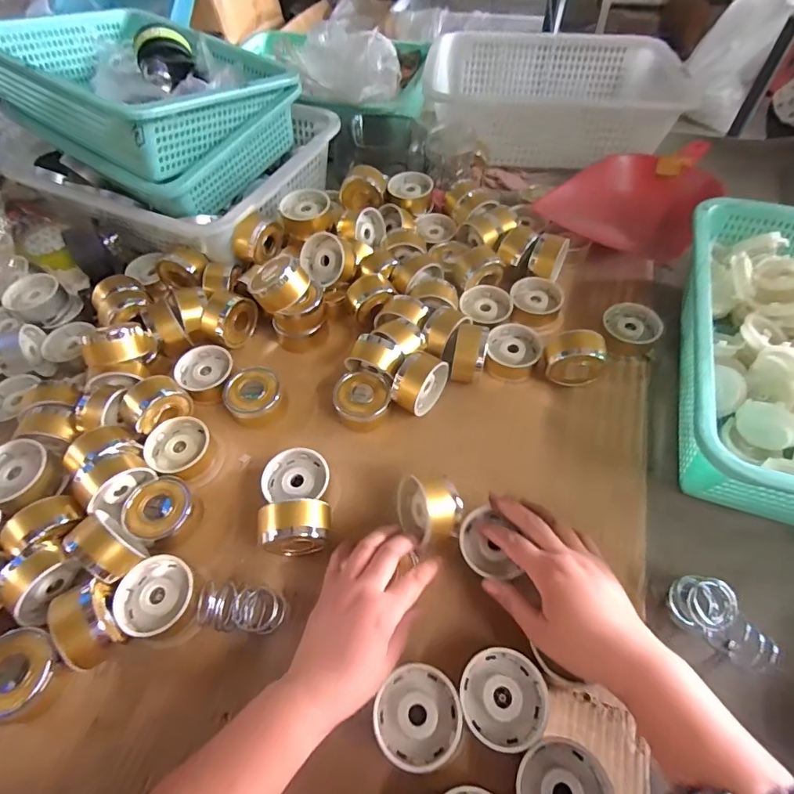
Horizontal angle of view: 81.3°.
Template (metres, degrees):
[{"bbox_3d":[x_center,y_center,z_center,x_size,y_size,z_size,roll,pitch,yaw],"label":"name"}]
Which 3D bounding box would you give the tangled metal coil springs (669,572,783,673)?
[{"bbox_3d":[0.283,0.194,0.401,0.040,0.047,0.084,-39,62,-21],"label":"tangled metal coil springs"}]

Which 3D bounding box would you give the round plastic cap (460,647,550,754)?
[{"bbox_3d":[0.087,0.247,0.380,0.066,0.033,0.067,-1,56,2],"label":"round plastic cap"}]

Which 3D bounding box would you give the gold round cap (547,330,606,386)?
[{"bbox_3d":[0.207,-0.043,0.546,0.060,0.052,0.050,4,56,6],"label":"gold round cap"}]

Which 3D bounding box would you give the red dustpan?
[{"bbox_3d":[0.357,-0.293,0.692,0.194,0.055,0.245,35,64,24],"label":"red dustpan"}]

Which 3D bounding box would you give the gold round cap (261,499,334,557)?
[{"bbox_3d":[-0.093,0.129,0.445,0.063,0.060,0.040,-8,56,-3],"label":"gold round cap"}]

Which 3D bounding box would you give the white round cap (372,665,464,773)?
[{"bbox_3d":[0.017,0.251,0.363,0.067,0.016,0.067,-1,56,2],"label":"white round cap"}]

